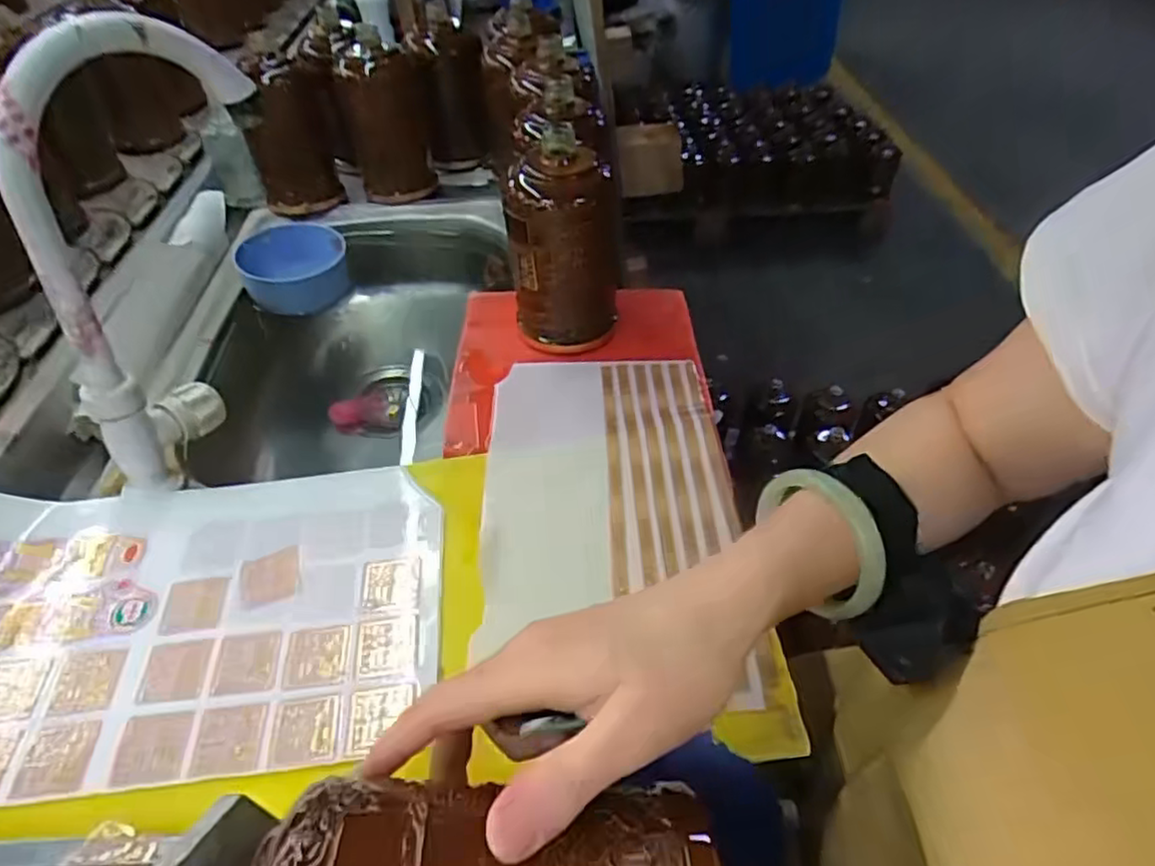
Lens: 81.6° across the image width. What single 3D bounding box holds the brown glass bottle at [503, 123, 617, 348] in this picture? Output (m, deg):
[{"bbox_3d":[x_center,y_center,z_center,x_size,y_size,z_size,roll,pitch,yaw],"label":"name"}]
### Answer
[{"bbox_3d":[-0.012,-0.149,0.551,0.085,0.170,0.076,1,47,0],"label":"brown glass bottle"}]

